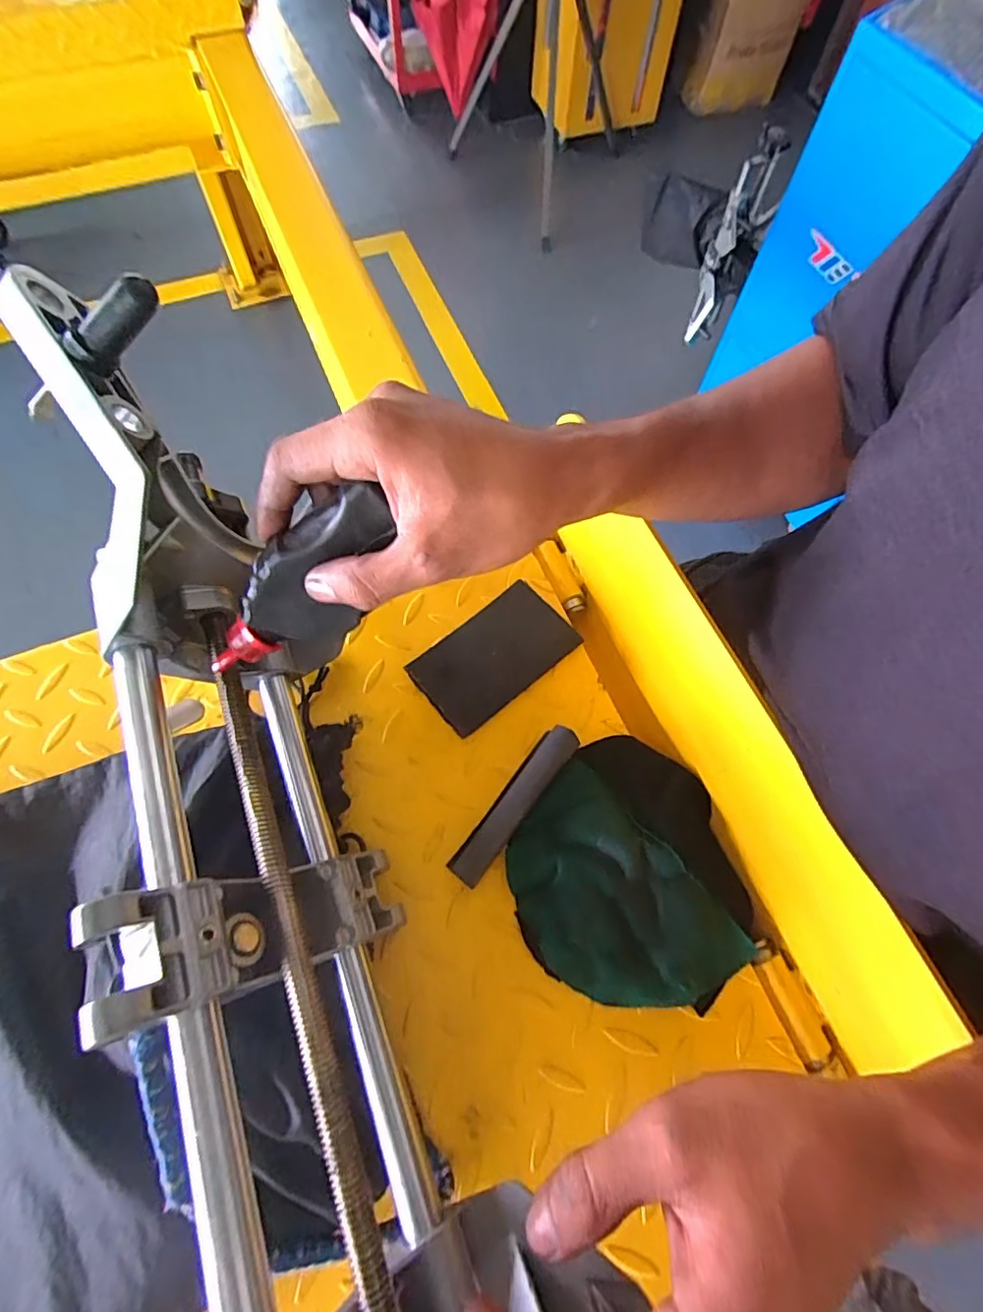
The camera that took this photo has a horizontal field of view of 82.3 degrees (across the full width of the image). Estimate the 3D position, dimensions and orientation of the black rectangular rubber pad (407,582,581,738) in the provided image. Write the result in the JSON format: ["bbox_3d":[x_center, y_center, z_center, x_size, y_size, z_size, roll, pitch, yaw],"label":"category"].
[{"bbox_3d":[0.002,-0.001,0.413,0.112,0.010,0.069,-37,72,-15],"label":"black rectangular rubber pad"}]

